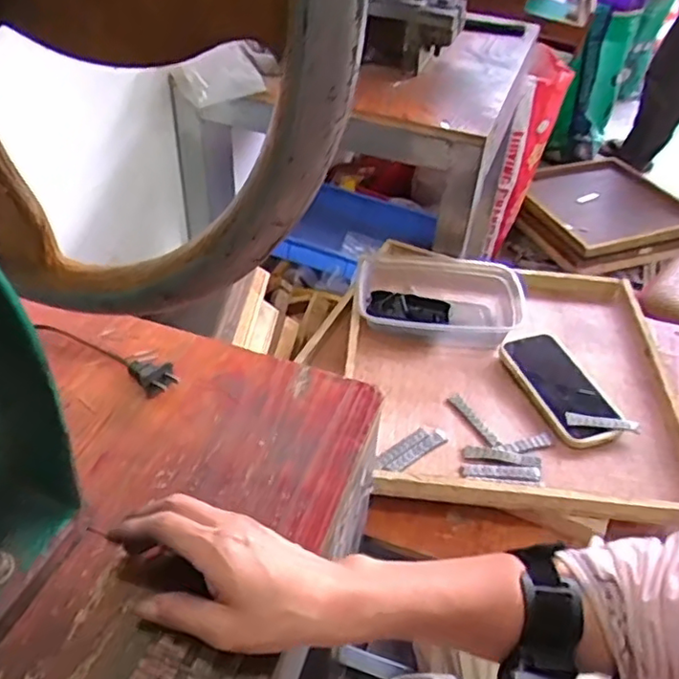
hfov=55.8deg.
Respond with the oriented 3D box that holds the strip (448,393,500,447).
[{"bbox_3d":[0.153,0.092,0.738,0.016,0.004,0.082,-19,47,-24],"label":"strip"}]

